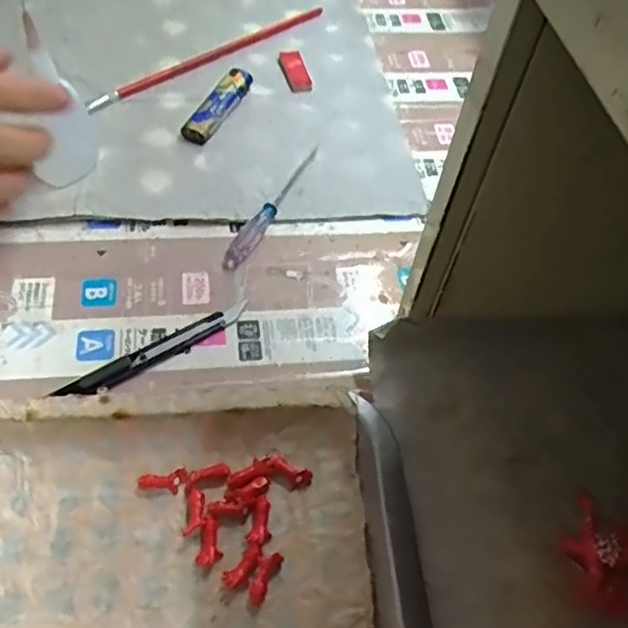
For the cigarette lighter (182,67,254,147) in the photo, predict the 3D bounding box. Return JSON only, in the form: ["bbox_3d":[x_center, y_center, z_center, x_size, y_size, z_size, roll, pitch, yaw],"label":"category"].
[{"bbox_3d":[-0.071,-0.162,0.494,0.018,0.018,0.081,22,56,15],"label":"cigarette lighter"}]

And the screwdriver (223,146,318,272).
[{"bbox_3d":[-0.027,-0.075,0.437,0.012,0.010,0.123,24,57,13],"label":"screwdriver"}]

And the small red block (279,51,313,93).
[{"bbox_3d":[-0.016,-0.199,0.534,0.019,0.008,0.049,-13,55,-10],"label":"small red block"}]

